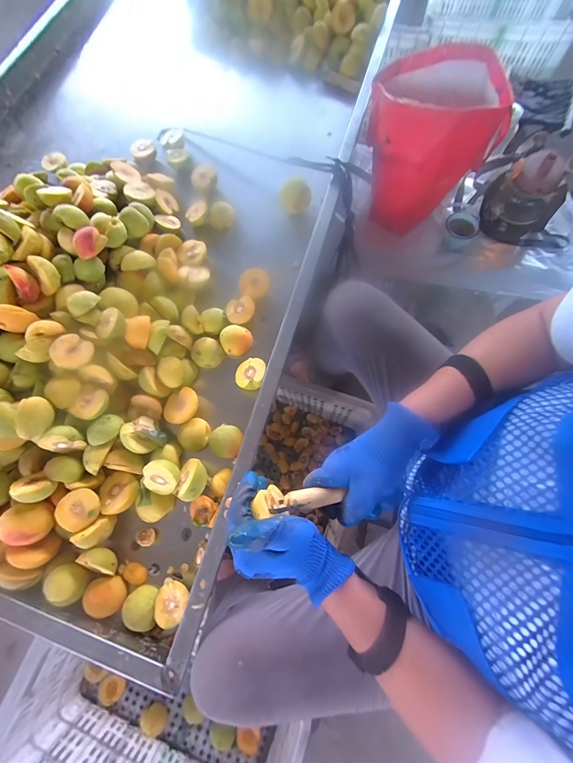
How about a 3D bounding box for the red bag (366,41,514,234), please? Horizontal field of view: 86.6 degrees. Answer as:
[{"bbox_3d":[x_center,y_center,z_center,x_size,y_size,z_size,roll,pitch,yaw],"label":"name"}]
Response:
[{"bbox_3d":[0.341,-0.597,0.775,0.278,0.326,0.282,10,74,7],"label":"red bag"}]

